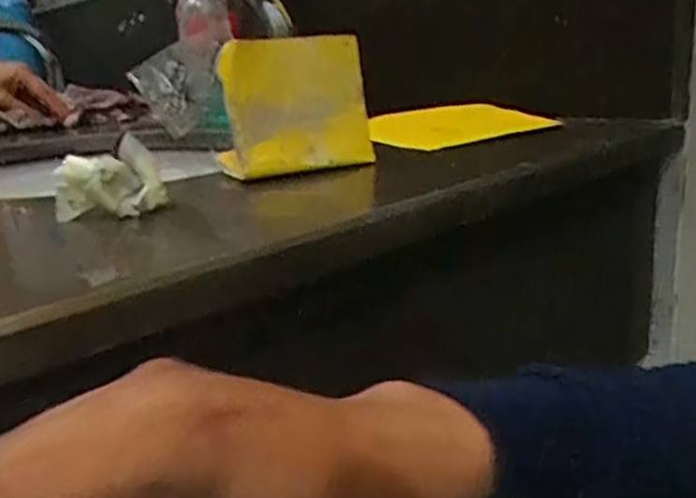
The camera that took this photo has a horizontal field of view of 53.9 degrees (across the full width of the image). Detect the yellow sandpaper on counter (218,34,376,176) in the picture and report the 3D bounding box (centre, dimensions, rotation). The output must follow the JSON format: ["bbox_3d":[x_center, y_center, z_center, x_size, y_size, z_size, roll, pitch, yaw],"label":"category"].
[{"bbox_3d":[-0.031,-0.085,0.406,0.088,0.077,0.013,-10,19,-20],"label":"yellow sandpaper on counter"}]

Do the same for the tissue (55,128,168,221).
[{"bbox_3d":[-0.117,-0.035,0.337,0.051,0.036,0.025,-10,18,-18],"label":"tissue"}]

